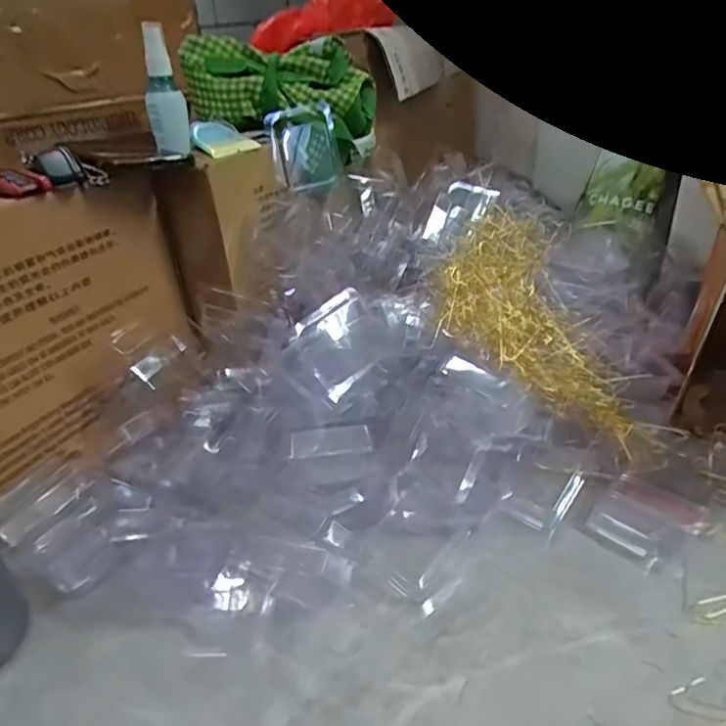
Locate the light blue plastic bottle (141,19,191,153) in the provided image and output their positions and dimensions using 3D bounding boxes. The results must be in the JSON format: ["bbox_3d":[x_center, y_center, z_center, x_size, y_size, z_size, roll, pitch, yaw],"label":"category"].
[{"bbox_3d":[-0.203,-0.273,0.557,0.034,0.118,0.031,-7,30,-5],"label":"light blue plastic bottle"}]

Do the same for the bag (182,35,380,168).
[{"bbox_3d":[-0.095,-0.320,0.640,0.228,0.117,0.071,11,30,-3],"label":"bag"}]

